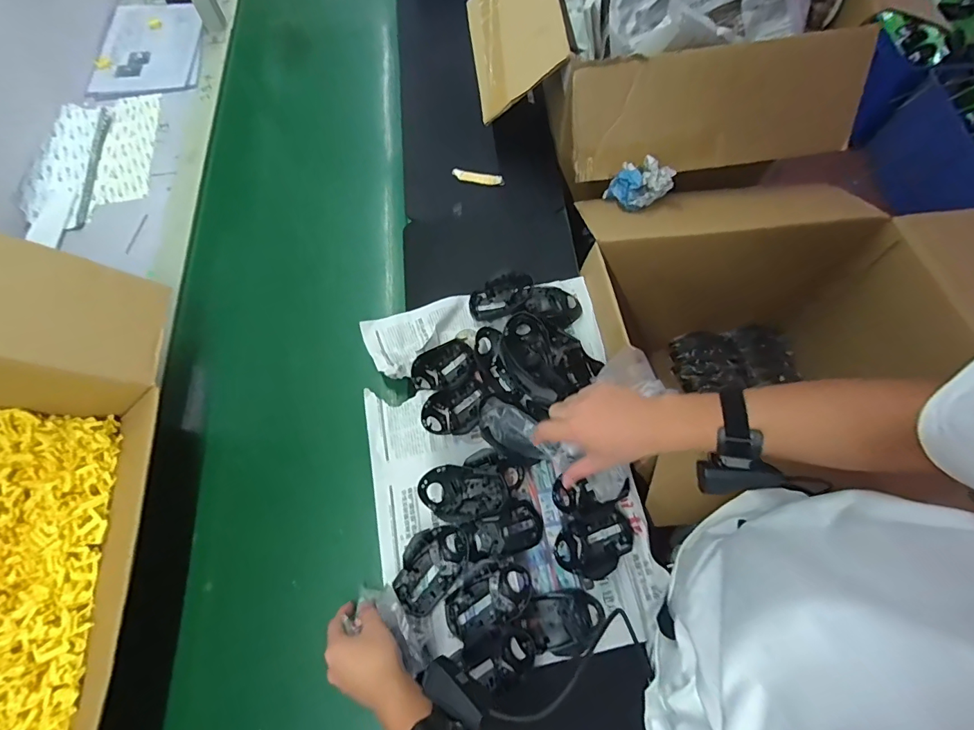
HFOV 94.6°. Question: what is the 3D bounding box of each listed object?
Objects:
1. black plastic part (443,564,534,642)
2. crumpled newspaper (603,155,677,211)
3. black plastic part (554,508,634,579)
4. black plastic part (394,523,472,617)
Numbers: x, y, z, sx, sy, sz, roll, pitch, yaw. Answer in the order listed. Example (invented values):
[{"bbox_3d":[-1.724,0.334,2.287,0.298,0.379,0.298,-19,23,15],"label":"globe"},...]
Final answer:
[{"bbox_3d":[0.004,0.301,0.578,0.115,0.032,0.057,-21,69,-8],"label":"black plastic part"},{"bbox_3d":[0.279,-0.330,0.813,0.081,0.068,0.084,-33,71,-12],"label":"crumpled newspaper"},{"bbox_3d":[0.147,0.239,0.600,0.120,0.038,0.076,-24,69,-9],"label":"black plastic part"},{"bbox_3d":[-0.075,0.264,0.592,0.074,0.034,0.109,36,72,14],"label":"black plastic part"}]

